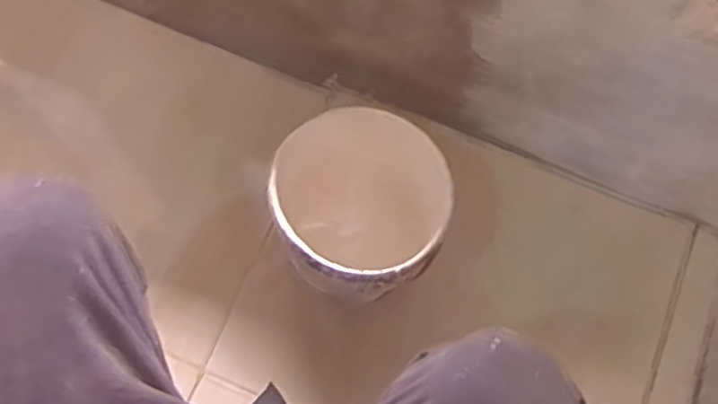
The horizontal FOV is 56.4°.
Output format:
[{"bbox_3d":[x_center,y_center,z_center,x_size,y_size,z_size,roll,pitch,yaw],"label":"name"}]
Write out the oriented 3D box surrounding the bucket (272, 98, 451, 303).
[{"bbox_3d":[-0.002,0.006,0.714,0.177,0.146,0.166,0,75,-1],"label":"bucket"}]

